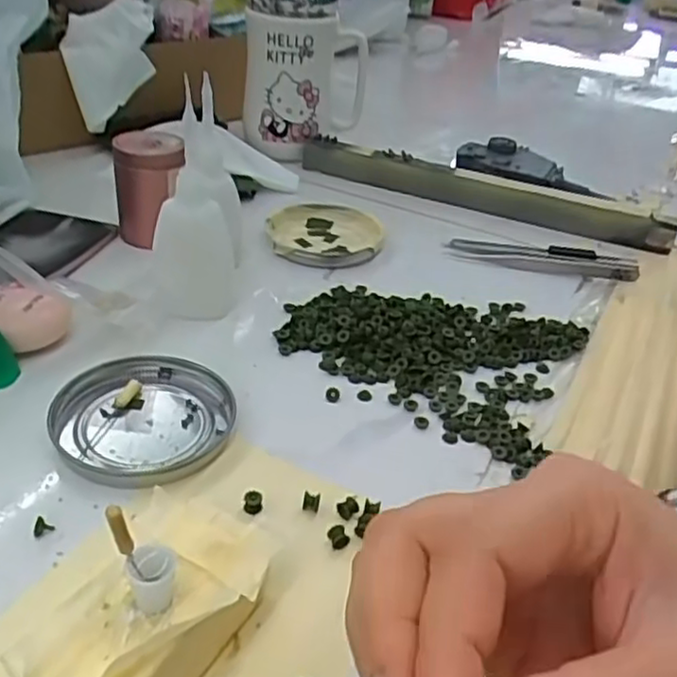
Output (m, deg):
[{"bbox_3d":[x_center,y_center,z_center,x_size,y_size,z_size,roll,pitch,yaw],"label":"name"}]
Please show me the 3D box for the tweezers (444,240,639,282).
[{"bbox_3d":[0.141,-0.058,0.494,0.127,0.010,0.032,11,34,6],"label":"tweezers"}]

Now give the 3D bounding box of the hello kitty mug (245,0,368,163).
[{"bbox_3d":[-0.027,-0.224,0.597,0.099,0.135,0.067,5,34,-2],"label":"hello kitty mug"}]

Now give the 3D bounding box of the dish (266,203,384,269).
[{"bbox_3d":[-0.009,-0.075,0.498,0.077,0.007,0.087,5,34,-2],"label":"dish"}]

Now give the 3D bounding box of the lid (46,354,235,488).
[{"bbox_3d":[-0.089,0.035,0.323,0.076,0.007,0.080,4,34,-3],"label":"lid"}]

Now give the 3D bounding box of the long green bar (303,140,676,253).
[{"bbox_3d":[0.109,-0.116,0.555,0.292,0.027,0.021,16,35,15],"label":"long green bar"}]

